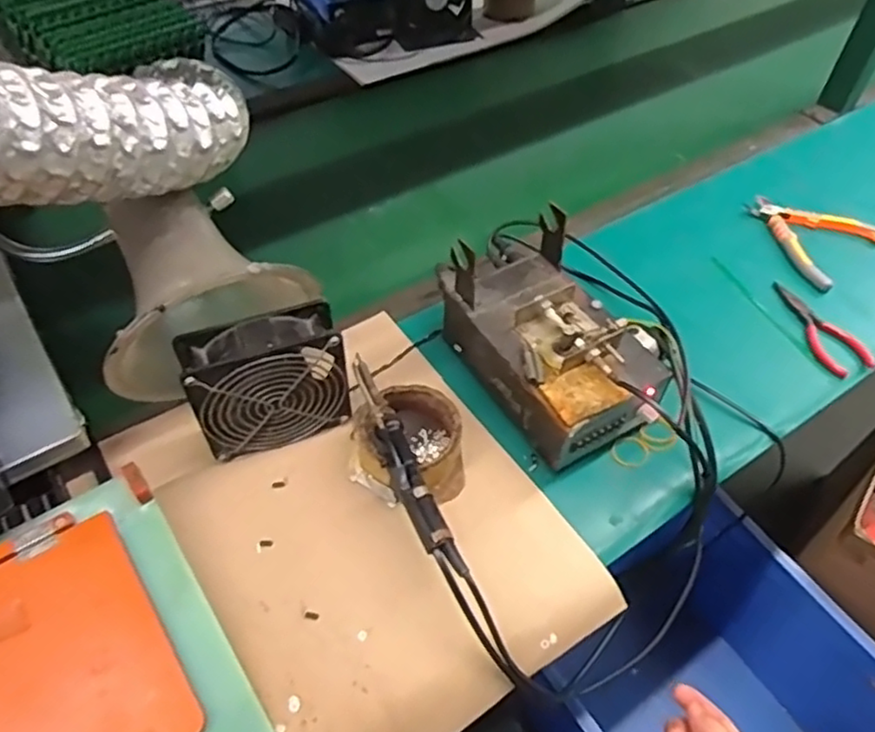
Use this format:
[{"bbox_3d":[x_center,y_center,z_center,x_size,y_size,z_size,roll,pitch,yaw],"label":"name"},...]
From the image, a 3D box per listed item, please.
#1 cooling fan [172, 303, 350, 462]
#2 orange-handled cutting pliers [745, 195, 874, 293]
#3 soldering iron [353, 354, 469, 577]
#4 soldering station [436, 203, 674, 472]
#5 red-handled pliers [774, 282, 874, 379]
[{"bbox_3d":[-0.134,0.014,0.527,0.117,0.114,0.045,-15,53,-14],"label":"cooling fan"},{"bbox_3d":[0.428,-0.158,0.762,0.135,0.019,0.135,-32,59,-25],"label":"orange-handled cutting pliers"},{"bbox_3d":[-0.028,0.065,0.501,0.025,0.018,0.204,-15,53,-14],"label":"soldering iron"},{"bbox_3d":[0.105,-0.034,0.585,0.142,0.107,0.211,-23,56,-20],"label":"soldering station"},{"bbox_3d":[0.379,-0.043,0.659,0.035,0.020,0.128,-15,53,-14],"label":"red-handled pliers"}]

